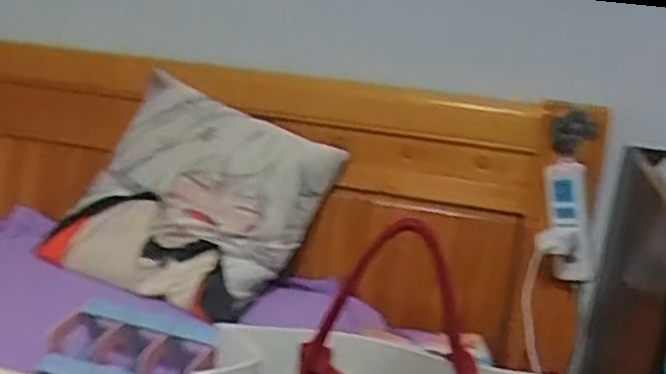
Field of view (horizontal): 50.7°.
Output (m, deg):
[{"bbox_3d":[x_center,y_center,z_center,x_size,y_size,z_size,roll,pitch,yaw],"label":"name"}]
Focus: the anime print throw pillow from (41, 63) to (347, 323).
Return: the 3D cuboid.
[{"bbox_3d":[-0.232,0.027,1.143,0.368,0.354,0.118,21,-20,23],"label":"anime print throw pillow"}]

